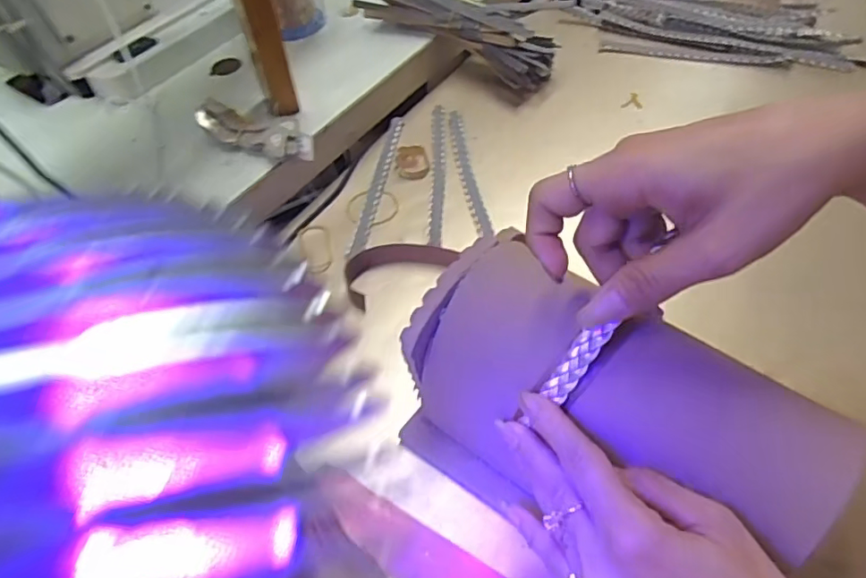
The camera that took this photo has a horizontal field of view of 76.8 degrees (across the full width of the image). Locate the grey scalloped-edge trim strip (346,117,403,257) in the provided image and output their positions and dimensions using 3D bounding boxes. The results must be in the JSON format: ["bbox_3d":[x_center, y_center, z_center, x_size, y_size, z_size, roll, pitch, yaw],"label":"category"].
[{"bbox_3d":[-0.050,-0.102,0.509,0.015,0.009,0.177,5,54,9],"label":"grey scalloped-edge trim strip"}]

